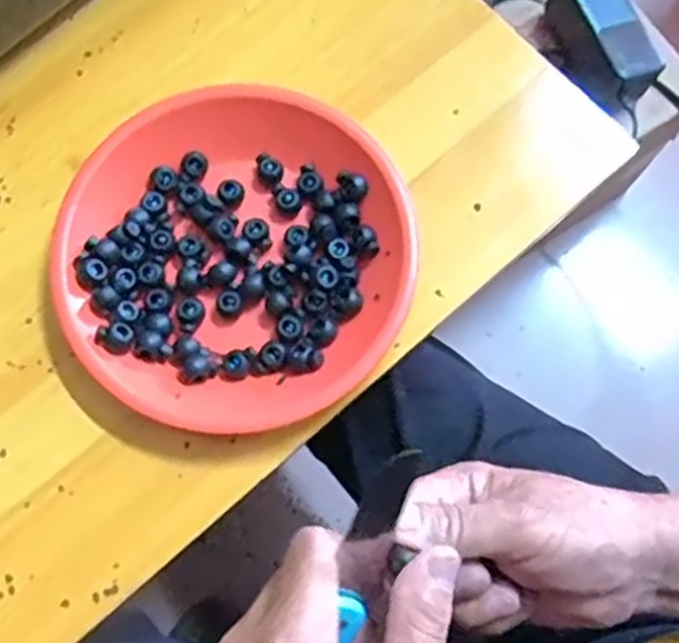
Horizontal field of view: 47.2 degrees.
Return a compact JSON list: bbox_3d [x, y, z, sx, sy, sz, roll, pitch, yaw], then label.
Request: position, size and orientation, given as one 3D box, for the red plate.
[{"bbox_3d":[-0.059,-0.037,0.435,0.193,0.033,0.181,0,75,1],"label":"red plate"}]

